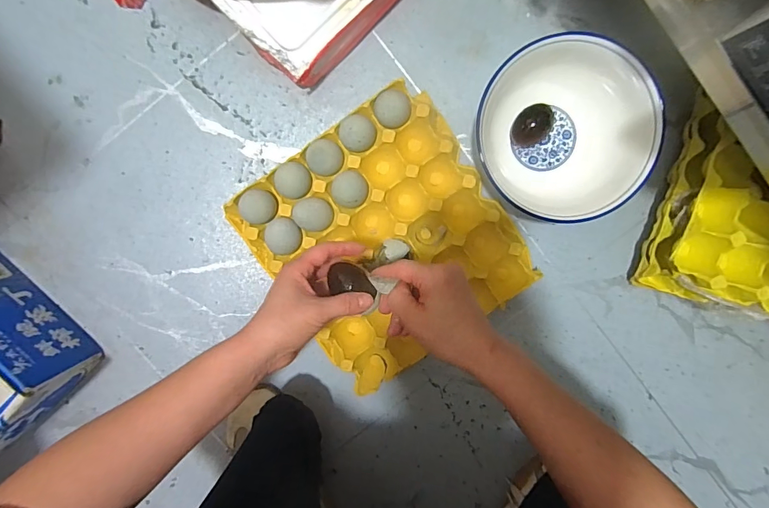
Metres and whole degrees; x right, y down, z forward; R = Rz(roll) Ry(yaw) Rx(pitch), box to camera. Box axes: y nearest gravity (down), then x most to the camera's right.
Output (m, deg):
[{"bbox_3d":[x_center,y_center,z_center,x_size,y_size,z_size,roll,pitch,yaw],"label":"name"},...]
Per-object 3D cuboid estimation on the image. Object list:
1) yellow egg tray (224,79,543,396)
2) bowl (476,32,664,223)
[{"bbox_3d":[0.003,-0.018,0.535,0.280,0.046,0.294,-35,96,3],"label":"yellow egg tray"},{"bbox_3d":[0.198,-0.140,0.501,0.189,0.092,0.184,0,96,-1],"label":"bowl"}]

